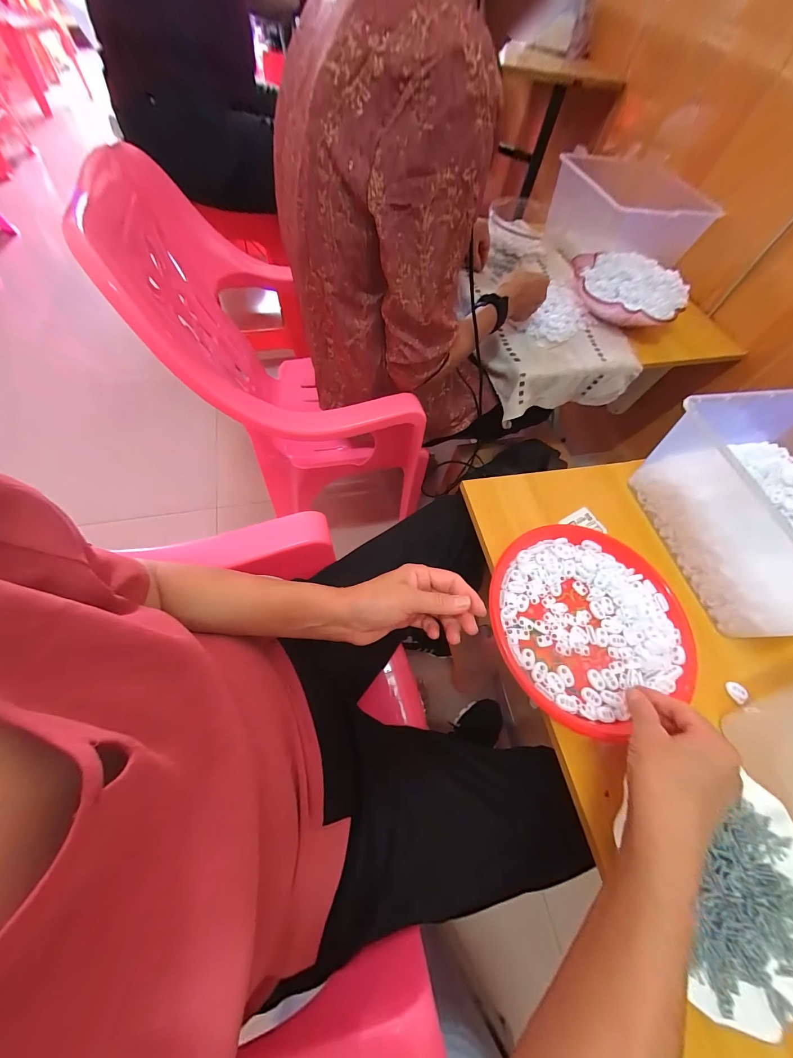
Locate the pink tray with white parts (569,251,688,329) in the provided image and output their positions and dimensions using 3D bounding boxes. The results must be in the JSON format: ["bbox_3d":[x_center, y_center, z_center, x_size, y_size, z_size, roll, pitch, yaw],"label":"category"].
[{"bbox_3d":[0.480,-0.508,0.718,0.239,0.072,0.168,35,63,11],"label":"pink tray with white parts"}]

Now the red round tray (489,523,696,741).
[{"bbox_3d":[0.230,0.101,0.404,0.233,0.021,0.217,1,63,-3],"label":"red round tray"}]

